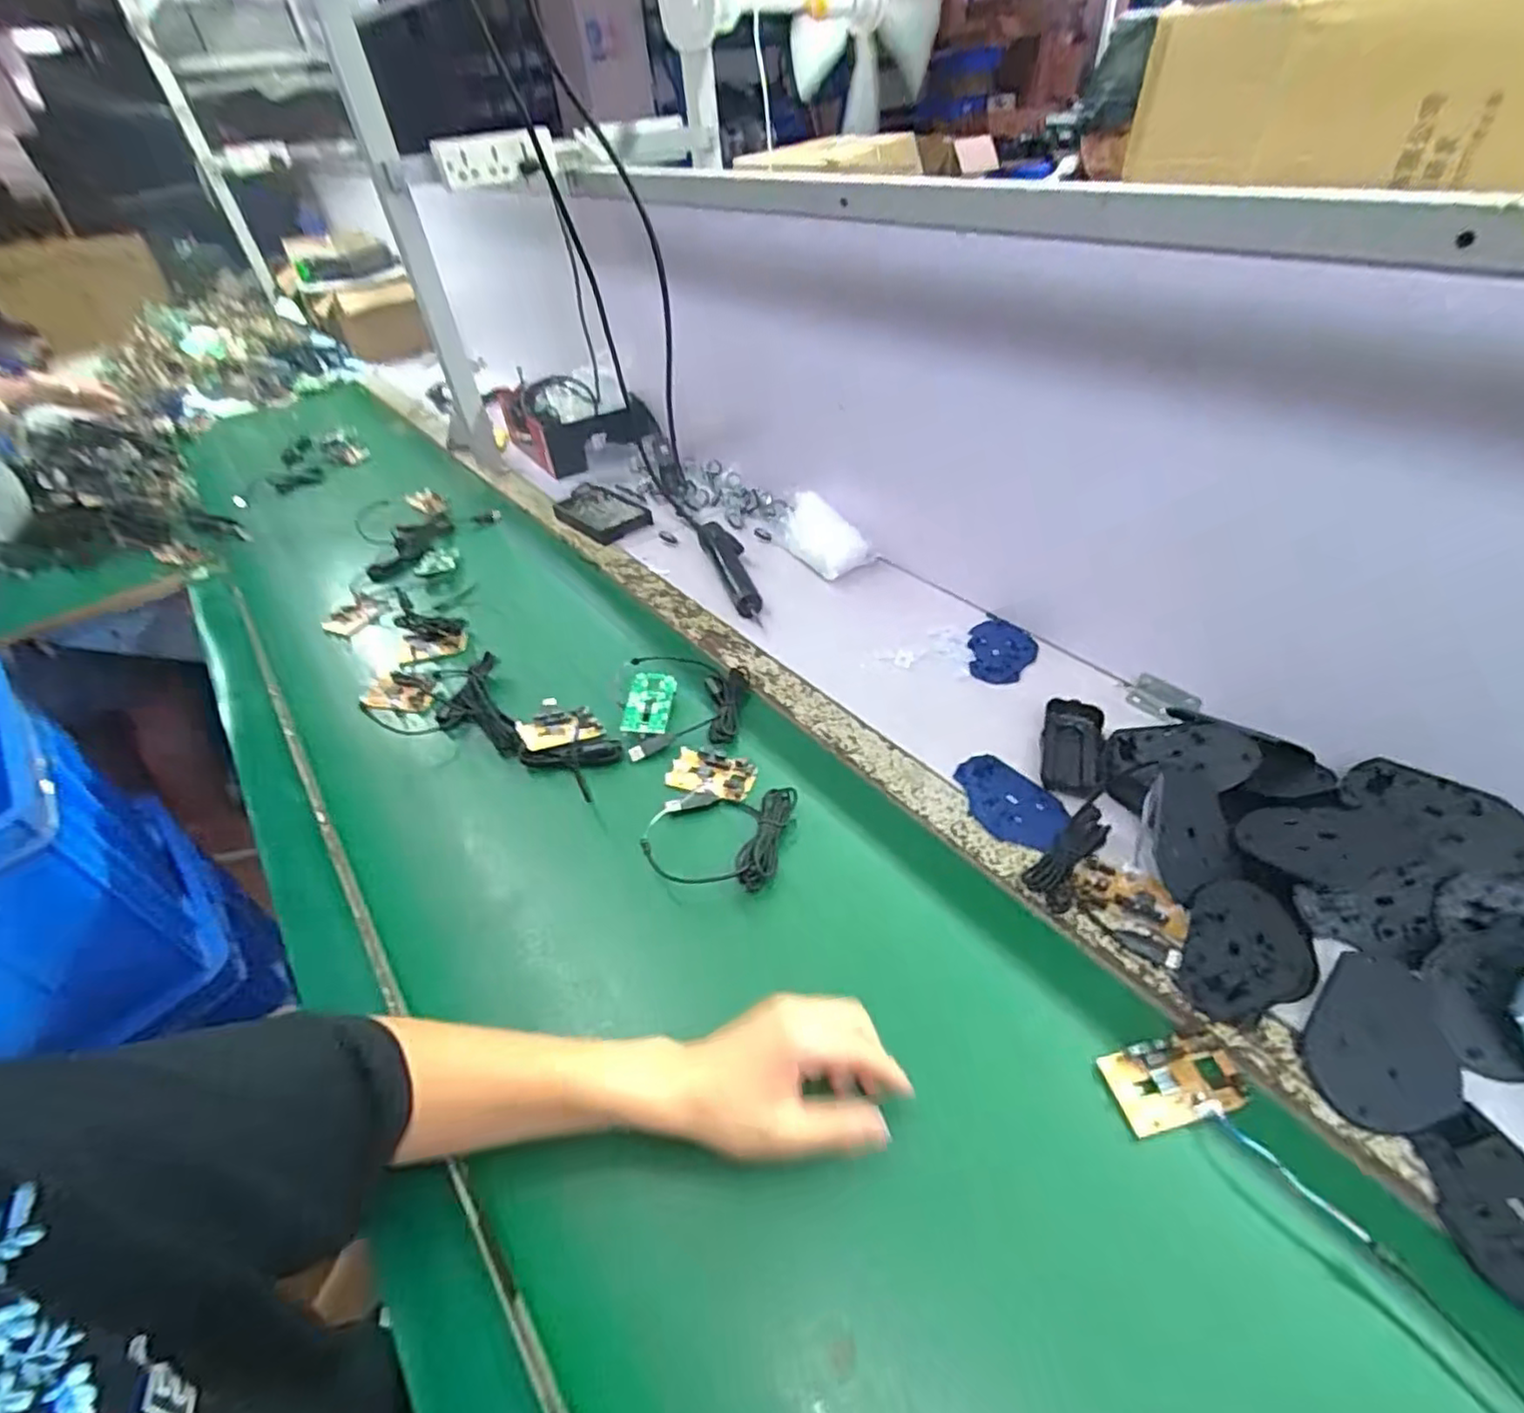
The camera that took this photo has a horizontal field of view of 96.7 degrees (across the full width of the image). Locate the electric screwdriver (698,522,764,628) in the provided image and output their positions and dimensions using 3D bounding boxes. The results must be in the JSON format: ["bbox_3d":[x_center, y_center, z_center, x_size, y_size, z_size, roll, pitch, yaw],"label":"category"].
[{"bbox_3d":[-0.038,-0.174,0.855,0.042,0.033,0.216,-15,43,-9],"label":"electric screwdriver"}]

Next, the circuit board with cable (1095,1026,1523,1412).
[{"bbox_3d":[0.307,0.304,0.320,0.100,0.014,0.313,-19,43,-14],"label":"circuit board with cable"}]

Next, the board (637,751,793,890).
[{"bbox_3d":[-0.038,0.093,0.586,0.124,0.019,0.137,7,44,15],"label":"board"}]

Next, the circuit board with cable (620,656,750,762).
[{"bbox_3d":[-0.079,-0.012,0.701,0.130,0.021,0.138,-10,42,-4],"label":"circuit board with cable"}]

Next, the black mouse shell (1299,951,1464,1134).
[{"bbox_3d":[0.385,0.206,0.417,0.107,0.015,0.071,-36,50,-29],"label":"black mouse shell"}]

